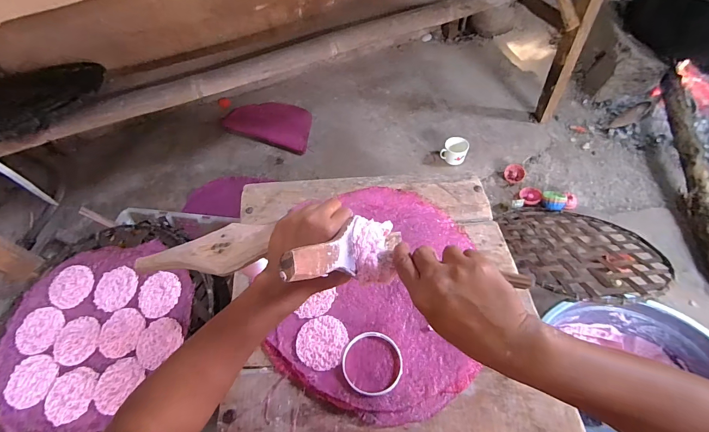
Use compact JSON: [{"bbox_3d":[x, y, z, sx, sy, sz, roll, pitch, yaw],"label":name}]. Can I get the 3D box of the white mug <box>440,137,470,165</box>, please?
[{"bbox_3d":[0.337,-0.217,1.127,0.080,0.065,0.074,25,62,19],"label":"white mug"}]

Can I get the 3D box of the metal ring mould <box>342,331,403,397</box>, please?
[{"bbox_3d":[0.027,0.221,0.506,0.090,0.011,0.090,-2,57,3],"label":"metal ring mould"}]

